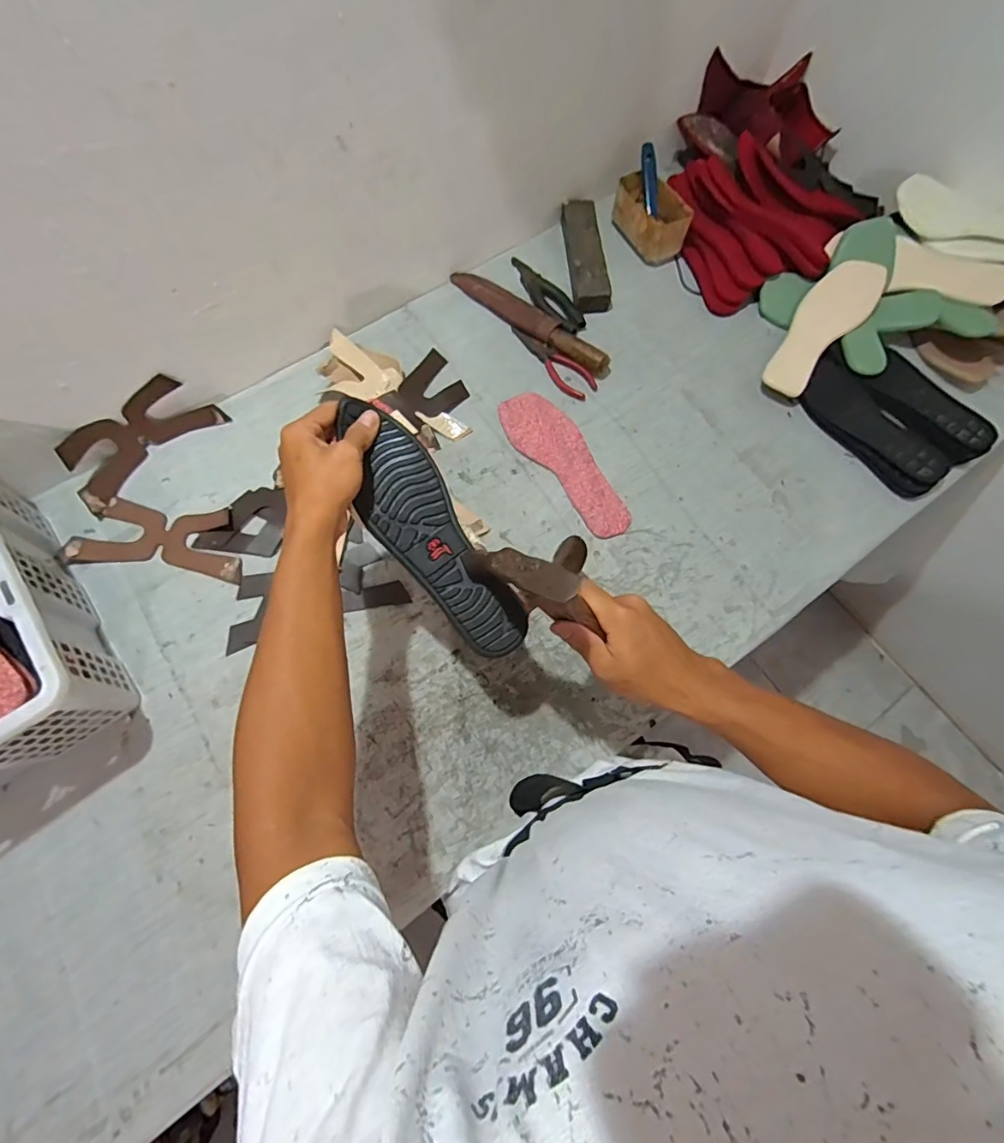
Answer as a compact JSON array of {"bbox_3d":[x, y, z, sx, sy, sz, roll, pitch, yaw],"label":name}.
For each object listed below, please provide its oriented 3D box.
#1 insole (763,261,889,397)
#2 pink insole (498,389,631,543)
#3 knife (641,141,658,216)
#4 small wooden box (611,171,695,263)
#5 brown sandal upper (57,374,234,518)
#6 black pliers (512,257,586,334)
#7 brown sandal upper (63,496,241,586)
[{"bbox_3d":[0.455,-0.350,0.738,0.081,0.029,0.216,38,94,11],"label":"insole"},{"bbox_3d":[0.089,-0.151,0.703,0.083,0.007,0.240,-34,75,-12],"label":"pink insole"},{"bbox_3d":[0.228,-0.601,0.795,0.018,0.017,0.098,-10,103,-5],"label":"knife"},{"bbox_3d":[0.233,-0.550,0.806,0.082,0.073,0.129,-27,74,-10],"label":"small wooden box"},{"bbox_3d":[-0.467,-0.170,0.661,0.072,0.067,0.200,40,74,11],"label":"brown sandal upper"},{"bbox_3d":[0.068,-0.425,0.791,0.042,0.020,0.165,-30,75,-11],"label":"black pliers"},{"bbox_3d":[-0.425,-0.043,0.649,0.206,0.009,0.090,6,71,0],"label":"brown sandal upper"}]

